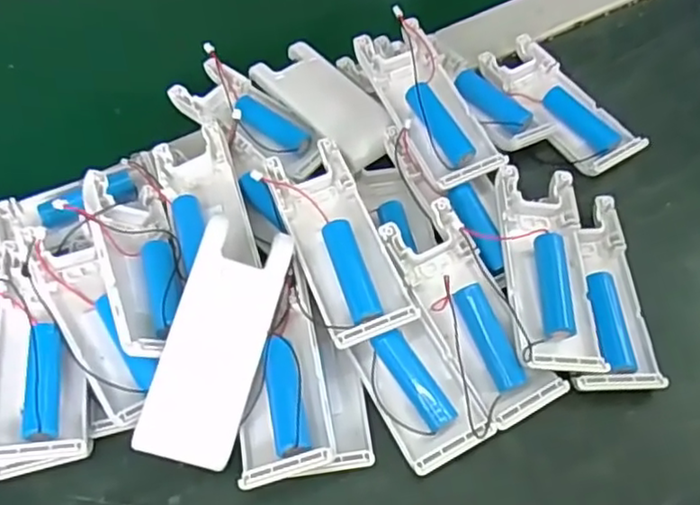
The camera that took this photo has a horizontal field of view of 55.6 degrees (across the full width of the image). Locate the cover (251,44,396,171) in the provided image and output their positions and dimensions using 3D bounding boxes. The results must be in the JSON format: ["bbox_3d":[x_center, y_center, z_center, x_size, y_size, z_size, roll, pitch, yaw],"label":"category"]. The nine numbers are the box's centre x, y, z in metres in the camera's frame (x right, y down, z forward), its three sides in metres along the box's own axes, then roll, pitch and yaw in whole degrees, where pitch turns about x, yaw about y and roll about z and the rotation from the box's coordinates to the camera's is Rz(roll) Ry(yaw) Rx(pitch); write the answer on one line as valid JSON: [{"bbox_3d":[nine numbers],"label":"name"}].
[{"bbox_3d":[-0.014,-0.089,0.381,0.040,0.015,0.099,-35,63,-19],"label":"cover"}]

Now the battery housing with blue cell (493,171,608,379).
[{"bbox_3d":[0.094,0.008,0.317,0.039,0.023,0.102,-1,57,1],"label":"battery housing with blue cell"}]

